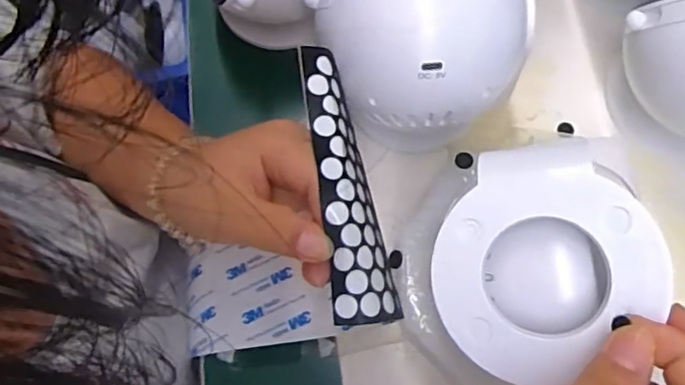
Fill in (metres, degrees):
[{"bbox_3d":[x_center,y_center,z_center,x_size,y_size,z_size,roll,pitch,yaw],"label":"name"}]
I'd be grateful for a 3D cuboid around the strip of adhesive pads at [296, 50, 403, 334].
[{"bbox_3d":[0.000,-0.004,0.246,0.027,0.015,0.120,-11,82,-4],"label":"strip of adhesive pads"}]

